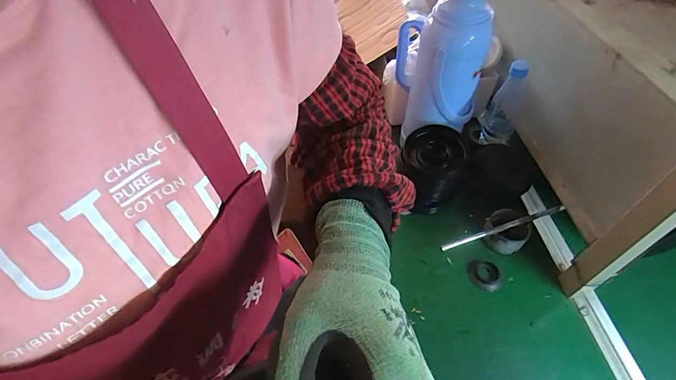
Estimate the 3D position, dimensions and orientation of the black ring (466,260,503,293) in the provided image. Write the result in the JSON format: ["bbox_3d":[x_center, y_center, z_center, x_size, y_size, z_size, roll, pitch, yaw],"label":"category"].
[{"bbox_3d":[0.269,0.157,0.674,0.047,0.025,0.062,-28,57,-24],"label":"black ring"}]

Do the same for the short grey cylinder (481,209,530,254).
[{"bbox_3d":[0.322,0.076,0.701,0.075,0.062,0.072,2,50,-2],"label":"short grey cylinder"}]

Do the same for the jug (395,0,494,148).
[{"bbox_3d":[0.200,-0.252,0.688,0.137,0.287,0.130,-10,52,-11],"label":"jug"}]

